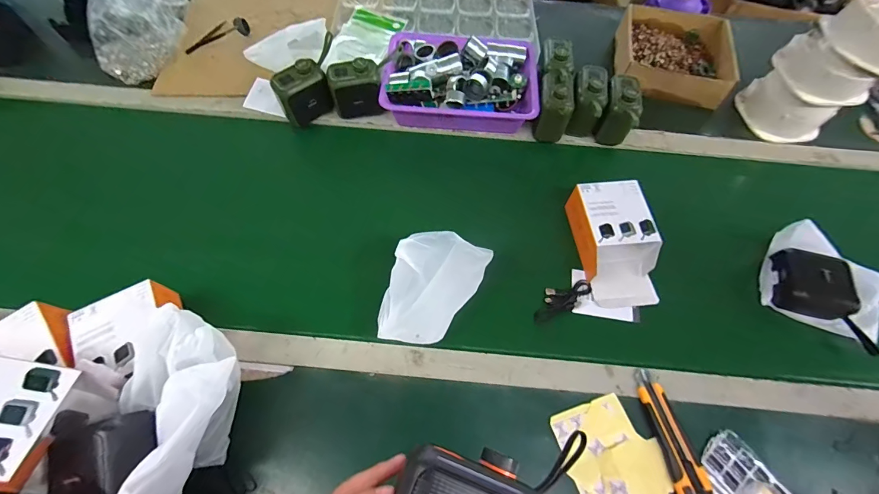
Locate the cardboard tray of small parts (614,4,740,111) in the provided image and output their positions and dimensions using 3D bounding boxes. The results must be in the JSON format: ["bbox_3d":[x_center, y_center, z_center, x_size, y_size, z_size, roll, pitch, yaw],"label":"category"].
[{"bbox_3d":[0.481,-0.401,0.760,0.215,0.059,0.224,10,66,7],"label":"cardboard tray of small parts"}]

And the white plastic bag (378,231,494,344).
[{"bbox_3d":[-0.011,0.062,0.519,0.124,0.077,0.152,16,67,10],"label":"white plastic bag"}]

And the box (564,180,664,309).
[{"bbox_3d":[0.270,-0.005,0.565,0.101,0.071,0.177,-5,65,1],"label":"box"}]

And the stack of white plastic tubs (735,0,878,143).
[{"bbox_3d":[0.670,-0.300,0.644,0.143,0.203,0.125,6,66,6],"label":"stack of white plastic tubs"}]

